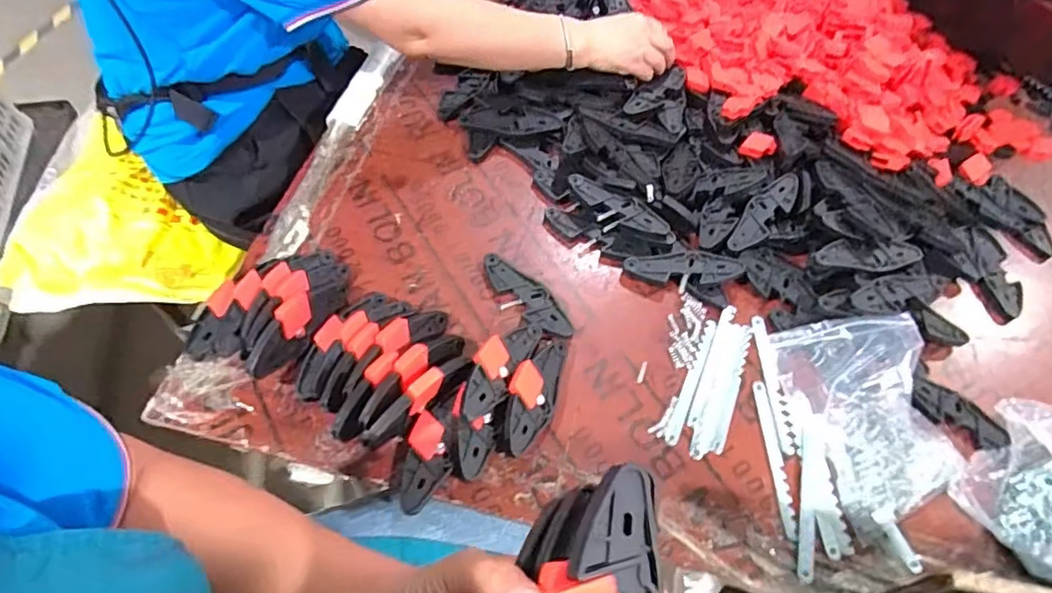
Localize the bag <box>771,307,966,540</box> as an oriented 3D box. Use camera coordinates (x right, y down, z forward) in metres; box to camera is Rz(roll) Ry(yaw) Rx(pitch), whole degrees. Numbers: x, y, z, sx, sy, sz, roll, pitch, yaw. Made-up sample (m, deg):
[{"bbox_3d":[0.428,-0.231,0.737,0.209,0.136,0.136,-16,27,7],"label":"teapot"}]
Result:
[{"bbox_3d":[0.346,0.109,0.587,0.140,0.043,0.207,-10,58,-10],"label":"bag"}]

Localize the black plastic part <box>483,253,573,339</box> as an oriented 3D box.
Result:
[{"bbox_3d":[0.000,-0.001,0.652,0.041,0.011,0.130,-32,65,-22],"label":"black plastic part"}]

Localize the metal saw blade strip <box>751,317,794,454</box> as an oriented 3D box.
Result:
[{"bbox_3d":[0.255,0.089,0.619,0.013,0.011,0.152,2,57,-3],"label":"metal saw blade strip"}]

